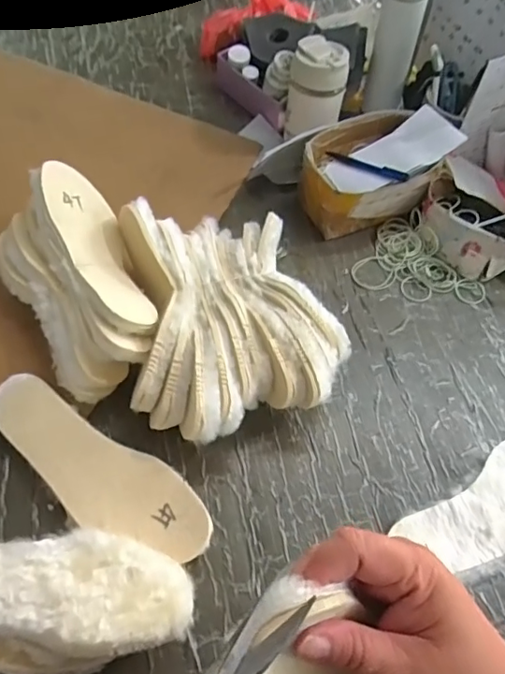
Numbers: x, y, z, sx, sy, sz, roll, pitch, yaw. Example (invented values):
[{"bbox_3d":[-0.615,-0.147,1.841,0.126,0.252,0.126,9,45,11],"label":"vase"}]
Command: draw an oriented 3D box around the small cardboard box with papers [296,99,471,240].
[{"bbox_3d":[0.177,-0.246,0.782,0.216,0.106,0.150,-21,61,-17],"label":"small cardboard box with papers"}]

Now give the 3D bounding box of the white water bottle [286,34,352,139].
[{"bbox_3d":[0.095,-0.374,0.809,0.078,0.122,0.076,-14,59,-14],"label":"white water bottle"}]

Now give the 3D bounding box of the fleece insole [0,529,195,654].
[{"bbox_3d":[-0.181,0.205,0.439,0.257,0.020,0.086,4,57,-2],"label":"fleece insole"}]

